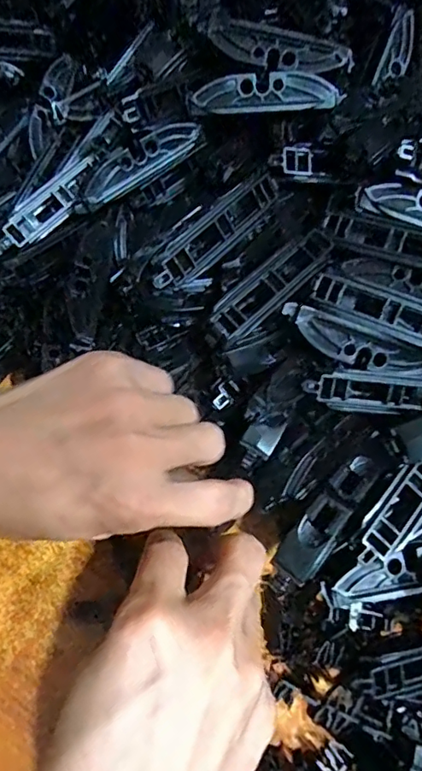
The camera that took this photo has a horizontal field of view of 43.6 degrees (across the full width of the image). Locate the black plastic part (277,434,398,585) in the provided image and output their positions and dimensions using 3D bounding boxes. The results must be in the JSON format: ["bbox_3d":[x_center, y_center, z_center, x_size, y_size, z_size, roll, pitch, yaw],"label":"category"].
[{"bbox_3d":[0.055,0.052,0.226,0.017,0.013,0.069,37,58,19],"label":"black plastic part"}]

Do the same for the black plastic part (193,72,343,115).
[{"bbox_3d":[0.028,-0.153,0.275,0.072,0.019,0.007,0,14,3],"label":"black plastic part"}]

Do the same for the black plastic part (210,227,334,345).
[{"bbox_3d":[0.030,-0.047,0.246,0.078,0.015,0.018,-37,66,-28],"label":"black plastic part"}]

